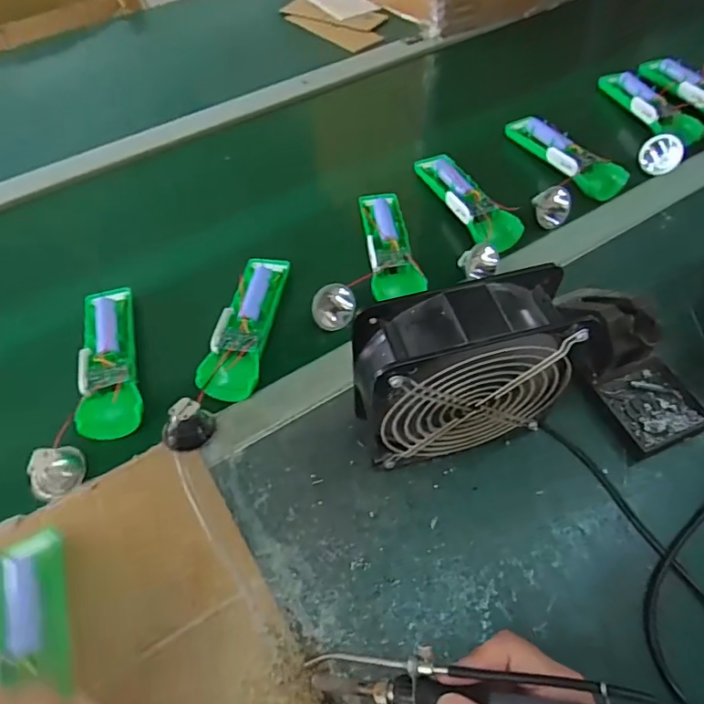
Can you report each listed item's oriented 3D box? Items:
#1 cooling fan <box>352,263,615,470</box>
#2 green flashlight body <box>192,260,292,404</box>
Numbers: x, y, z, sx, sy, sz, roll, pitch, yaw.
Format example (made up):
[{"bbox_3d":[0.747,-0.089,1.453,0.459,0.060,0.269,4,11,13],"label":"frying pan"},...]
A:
[{"bbox_3d":[0.075,0.021,0.388,0.149,0.150,0.058,-10,53,-6],"label":"cooling fan"},{"bbox_3d":[-0.099,-0.025,0.525,0.054,0.033,0.161,10,54,9],"label":"green flashlight body"}]

